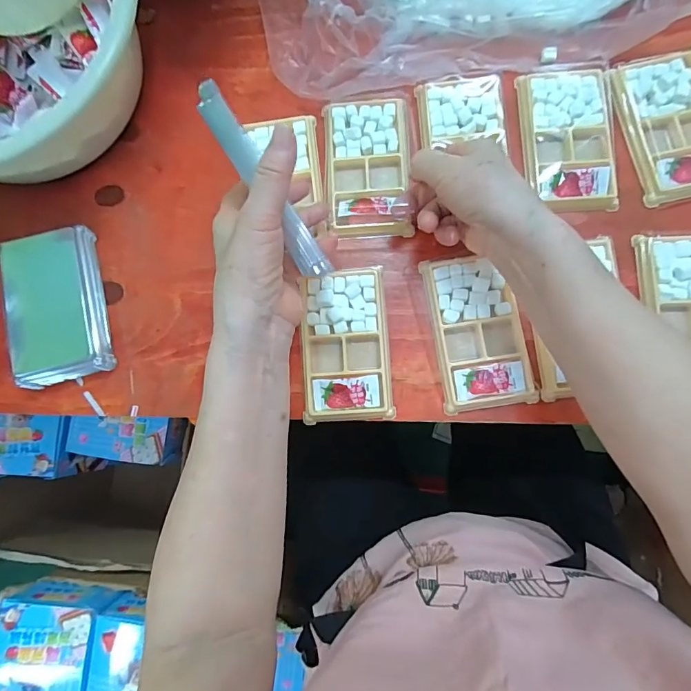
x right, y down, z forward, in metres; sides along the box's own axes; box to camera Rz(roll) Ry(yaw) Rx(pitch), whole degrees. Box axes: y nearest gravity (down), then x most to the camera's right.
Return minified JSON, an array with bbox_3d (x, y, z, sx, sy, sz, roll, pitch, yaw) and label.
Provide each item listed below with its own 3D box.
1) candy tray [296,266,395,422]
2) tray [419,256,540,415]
[{"bbox_3d":[0.000,0.000,0.373,0.077,0.015,0.132,-4,82,3],"label":"candy tray"},{"bbox_3d":[0.117,-0.012,0.367,0.078,0.010,0.135,-9,82,2],"label":"tray"}]

